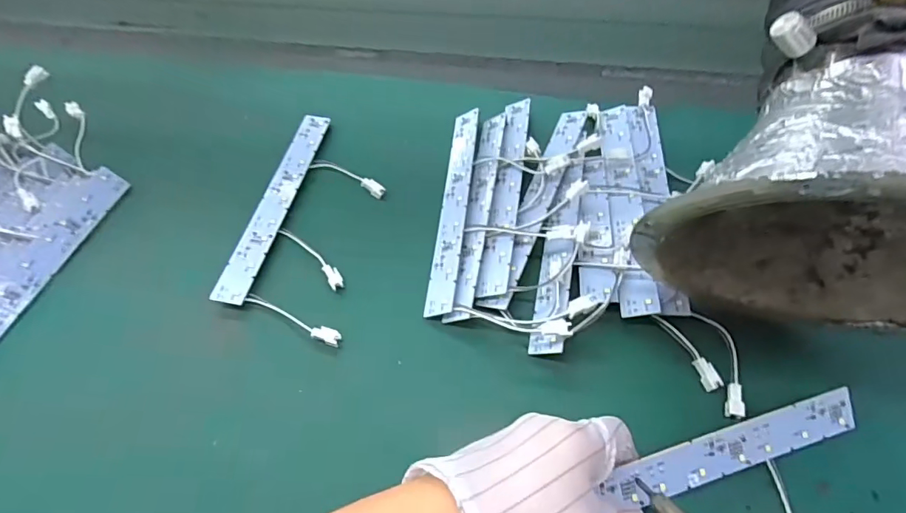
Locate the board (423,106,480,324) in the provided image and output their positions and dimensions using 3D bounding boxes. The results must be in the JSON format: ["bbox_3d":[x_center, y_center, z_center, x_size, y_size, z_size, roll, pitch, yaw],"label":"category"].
[{"bbox_3d":[0.002,-0.043,0.376,0.024,0.004,0.192,-11,54,27],"label":"board"}]

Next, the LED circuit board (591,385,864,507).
[{"bbox_3d":[0.154,0.104,0.260,0.145,0.004,0.023,-15,89,-9],"label":"LED circuit board"}]

